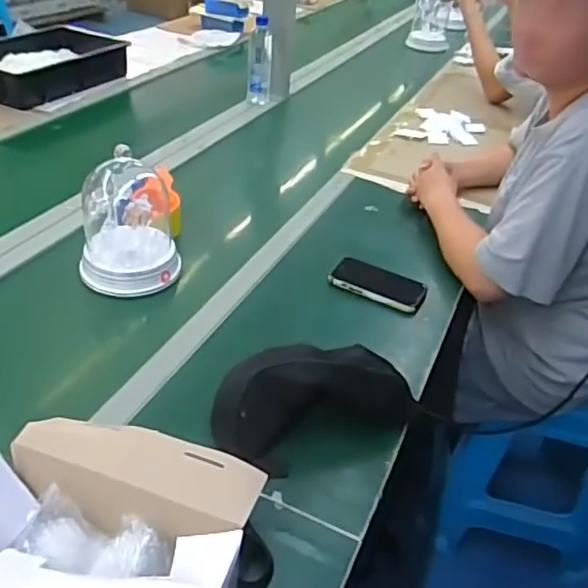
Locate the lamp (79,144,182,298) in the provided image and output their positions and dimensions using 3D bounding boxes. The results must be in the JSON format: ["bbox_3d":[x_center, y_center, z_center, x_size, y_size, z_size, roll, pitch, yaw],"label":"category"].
[{"bbox_3d":[-0.256,-0.126,0.937,0.149,0.194,0.165,-5,38,-16],"label":"lamp"}]

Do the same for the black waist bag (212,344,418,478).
[{"bbox_3d":[0.020,0.116,0.741,0.232,0.089,0.144,-14,41,-26],"label":"black waist bag"}]

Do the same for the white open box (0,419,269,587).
[{"bbox_3d":[-0.166,0.225,0.545,0.233,0.106,0.189,15,37,10],"label":"white open box"}]

